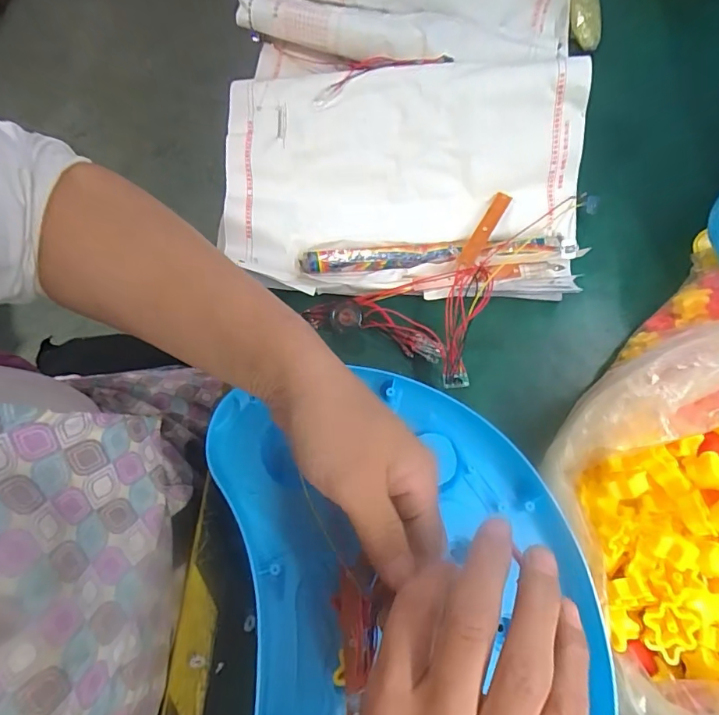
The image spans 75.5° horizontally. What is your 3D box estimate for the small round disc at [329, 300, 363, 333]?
[{"bbox_3d":[-0.011,-0.032,0.365,0.026,0.005,0.025,3,101,14],"label":"small round disc"}]

